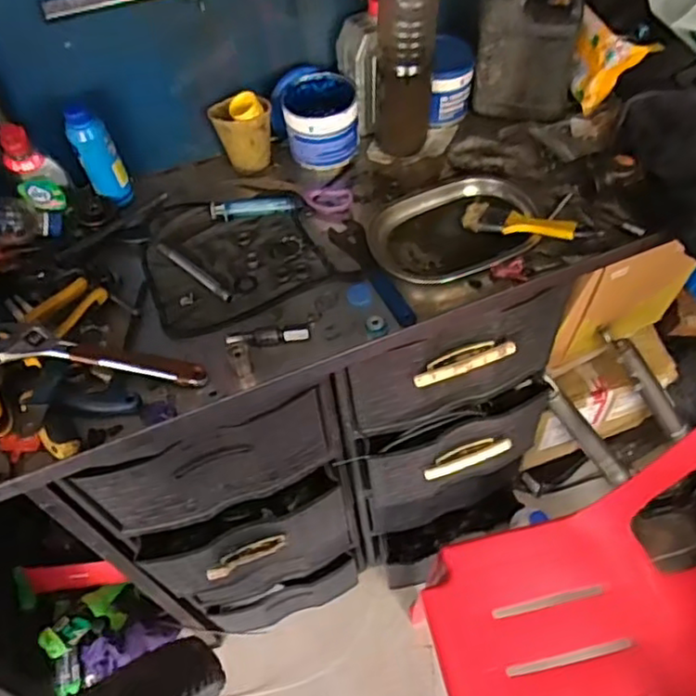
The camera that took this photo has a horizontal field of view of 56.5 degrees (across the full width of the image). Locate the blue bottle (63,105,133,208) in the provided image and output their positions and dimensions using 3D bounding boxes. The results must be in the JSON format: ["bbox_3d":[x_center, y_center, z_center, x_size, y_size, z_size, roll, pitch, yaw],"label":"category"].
[{"bbox_3d":[-0.326,-0.252,0.845,0.051,0.141,0.040,-25,56,-12],"label":"blue bottle"}]

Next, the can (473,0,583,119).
[{"bbox_3d":[0.248,-0.412,0.890,0.132,0.183,0.063,13,57,14],"label":"can"}]

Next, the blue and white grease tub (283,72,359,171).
[{"bbox_3d":[-0.036,-0.314,0.907,0.098,0.085,0.102,-3,54,4],"label":"blue and white grease tub"}]

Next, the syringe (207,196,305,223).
[{"bbox_3d":[-0.123,-0.188,0.871,0.123,0.019,0.028,-8,54,0],"label":"syringe"}]

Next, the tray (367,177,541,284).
[{"bbox_3d":[0.132,-0.154,0.819,0.207,0.034,0.137,-9,54,-1],"label":"tray"}]

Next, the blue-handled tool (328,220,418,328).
[{"bbox_3d":[0.027,-0.099,0.801,0.042,0.013,0.191,-21,55,-9],"label":"blue-handled tool"}]

